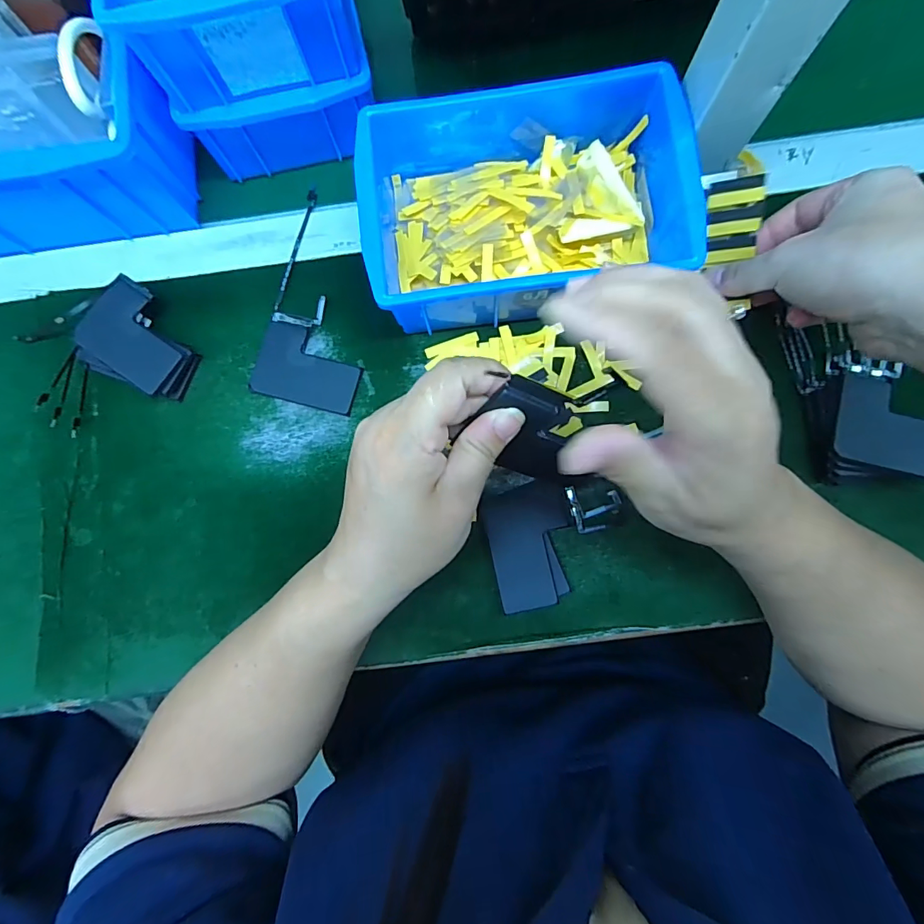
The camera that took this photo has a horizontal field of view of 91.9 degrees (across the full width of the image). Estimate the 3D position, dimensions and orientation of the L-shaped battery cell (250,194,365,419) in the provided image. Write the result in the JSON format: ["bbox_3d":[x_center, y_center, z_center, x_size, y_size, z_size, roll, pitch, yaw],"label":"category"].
[{"bbox_3d":[-0.099,-0.118,0.331,0.078,0.006,0.156,13,82,4],"label":"L-shaped battery cell"}]

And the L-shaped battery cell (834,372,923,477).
[{"bbox_3d":[0.271,-0.023,0.277,0.074,0.007,0.055,15,85,2],"label":"L-shaped battery cell"}]

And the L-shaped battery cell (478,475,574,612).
[{"bbox_3d":[0.048,0.054,0.297,0.058,0.004,0.080,-13,78,-2],"label":"L-shaped battery cell"}]

